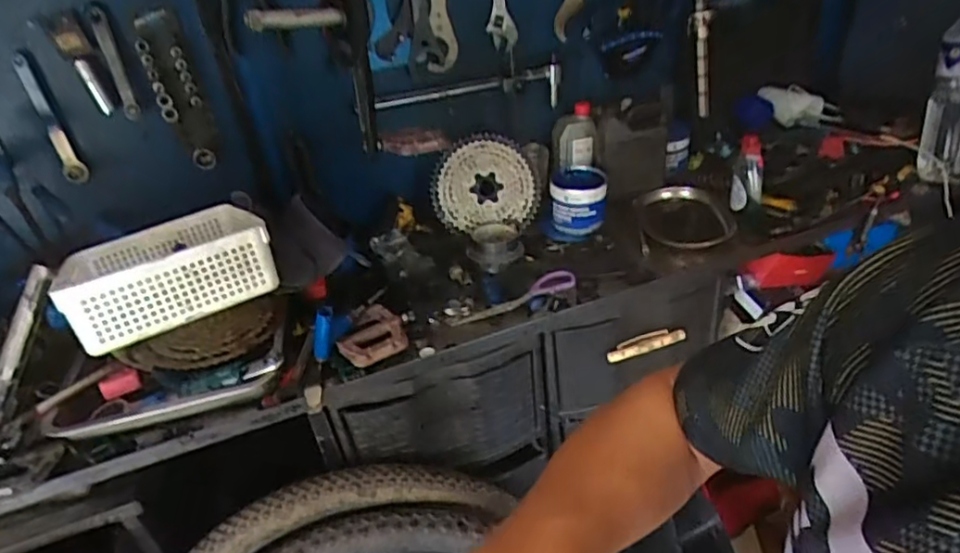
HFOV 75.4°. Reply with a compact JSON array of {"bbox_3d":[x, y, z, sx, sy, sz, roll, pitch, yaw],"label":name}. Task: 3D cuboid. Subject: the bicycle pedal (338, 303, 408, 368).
[{"bbox_3d":[-0.166,0.084,0.935,0.096,0.030,0.105,-20,36,-18],"label":"bicycle pedal"}]

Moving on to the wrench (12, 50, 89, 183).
[{"bbox_3d":[-0.654,-0.238,0.948,0.032,0.196,0.014,-15,32,-11],"label":"wrench"}]

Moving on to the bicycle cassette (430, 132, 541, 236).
[{"bbox_3d":[0.013,-0.179,1.189,0.207,0.180,0.045,-4,3,-7],"label":"bicycle cassette"}]

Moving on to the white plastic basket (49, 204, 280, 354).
[{"bbox_3d":[-0.446,-0.019,0.879,0.258,0.083,0.339,-22,24,-20],"label":"white plastic basket"}]

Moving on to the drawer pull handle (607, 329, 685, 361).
[{"bbox_3d":[0.280,0.112,1.050,0.148,0.029,0.018,-17,35,-13],"label":"drawer pull handle"}]

